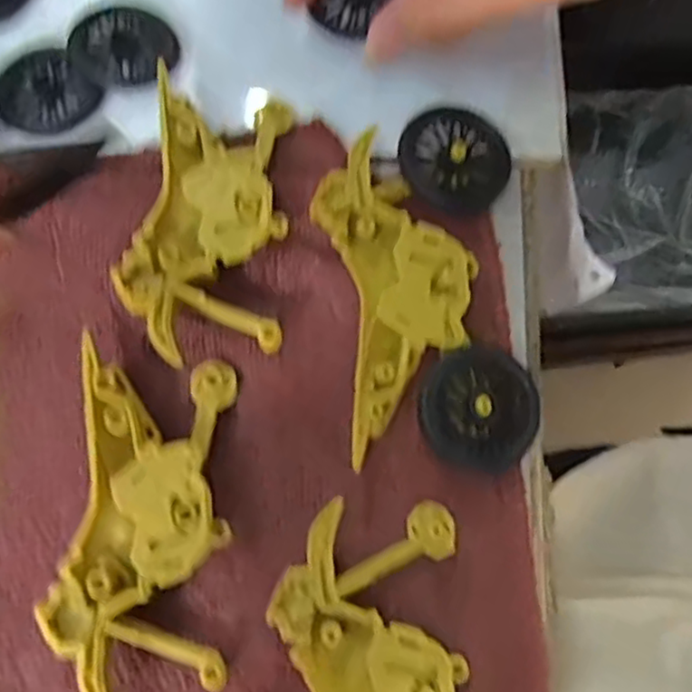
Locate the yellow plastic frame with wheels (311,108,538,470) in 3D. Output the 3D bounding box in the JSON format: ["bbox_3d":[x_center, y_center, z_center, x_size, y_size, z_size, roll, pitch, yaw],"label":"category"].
[{"bbox_3d":[0.025,-0.022,0.221,0.062,0.015,0.116,-2,74,1],"label":"yellow plastic frame with wheels"}]

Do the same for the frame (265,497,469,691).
[{"bbox_3d":[0.007,0.096,0.192,0.050,0.013,0.098,-2,74,1],"label":"frame"}]

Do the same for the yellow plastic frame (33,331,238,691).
[{"bbox_3d":[-0.060,0.051,0.206,0.048,0.012,0.097,-1,74,1],"label":"yellow plastic frame"}]

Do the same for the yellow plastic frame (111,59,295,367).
[{"bbox_3d":[-0.045,-0.043,0.227,0.048,0.017,0.098,1,74,2],"label":"yellow plastic frame"}]

